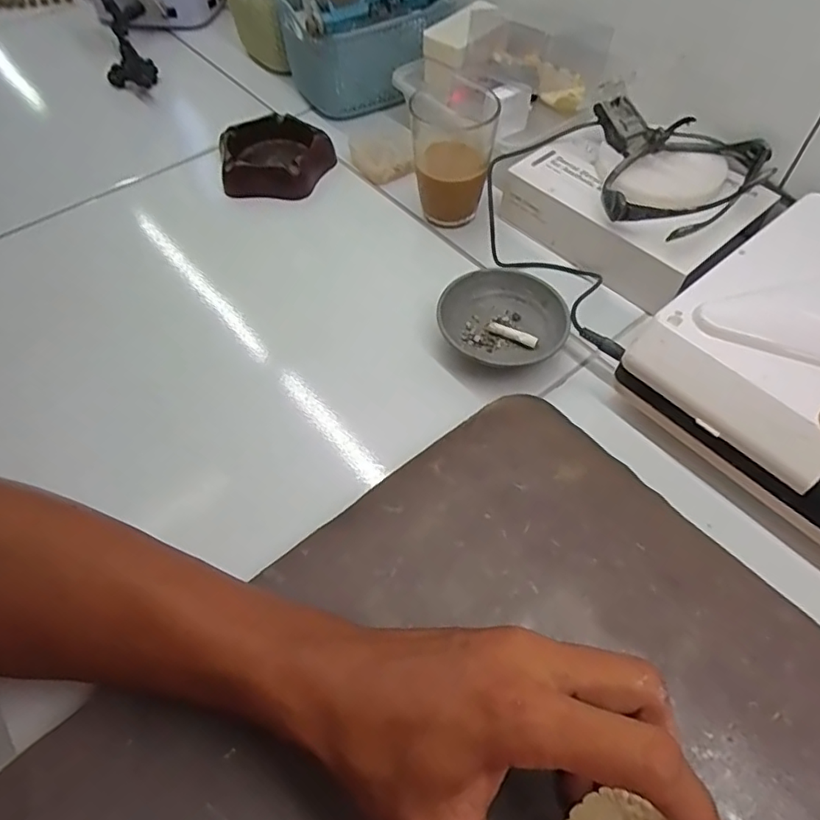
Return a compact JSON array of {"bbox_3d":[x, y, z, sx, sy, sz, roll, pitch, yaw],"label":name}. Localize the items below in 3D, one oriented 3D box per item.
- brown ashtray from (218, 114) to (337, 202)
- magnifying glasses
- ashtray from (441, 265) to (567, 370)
[{"bbox_3d":[-0.119,-0.229,0.527,0.097,0.031,0.090,-9,56,-5],"label":"brown ashtray"},{"bbox_3d":[0.189,-0.172,0.425,0.131,0.037,0.124,19,58,13],"label":"magnifying glasses"},{"bbox_3d":[0.064,-0.062,0.410,0.085,0.023,0.089,-1,55,1],"label":"ashtray"}]

